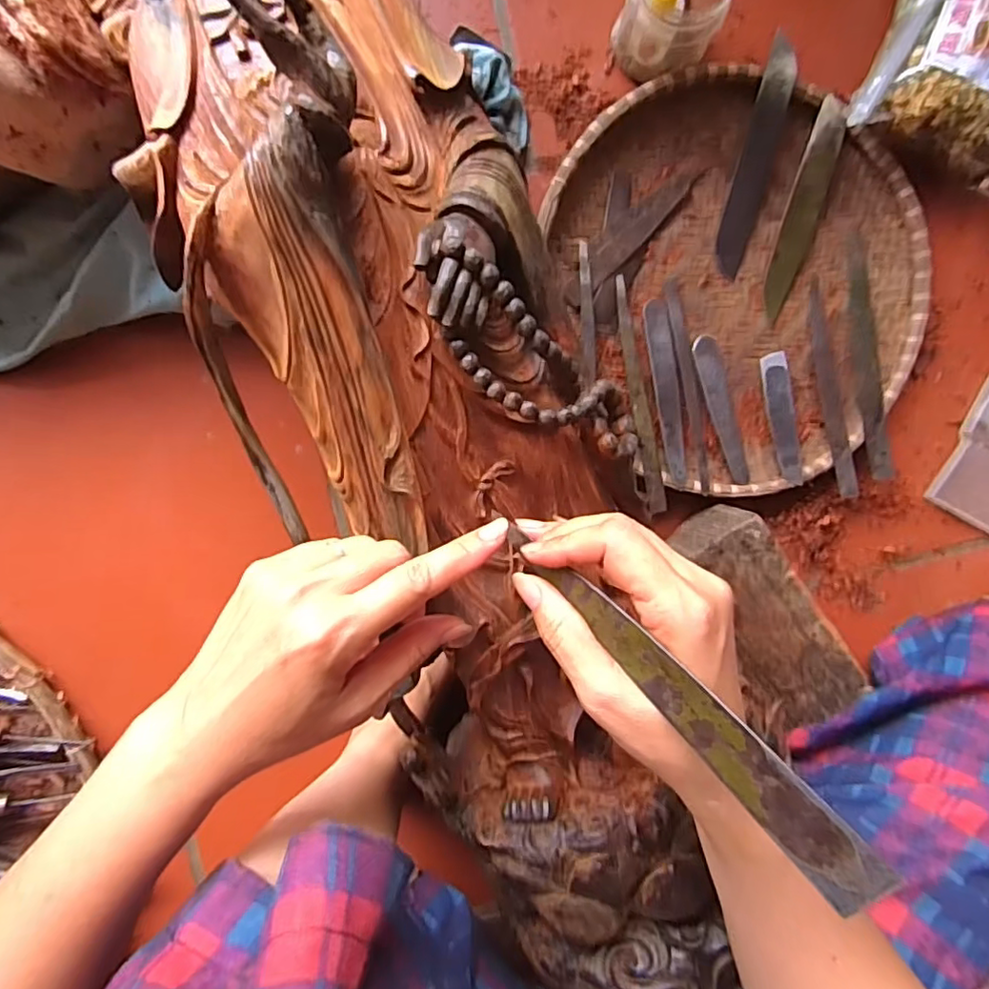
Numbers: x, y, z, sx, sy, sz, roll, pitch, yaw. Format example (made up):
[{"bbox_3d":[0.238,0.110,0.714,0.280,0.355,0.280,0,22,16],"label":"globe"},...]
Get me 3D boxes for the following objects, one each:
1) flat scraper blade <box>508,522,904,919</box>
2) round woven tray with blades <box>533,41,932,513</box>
[{"bbox_3d":[0.063,0.072,0.226,0.172,0.004,0.025,45,122,33],"label":"flat scraper blade"},{"bbox_3d":[0.212,-0.172,0.501,0.313,0.031,0.336,0,94,-5],"label":"round woven tray with blades"}]

